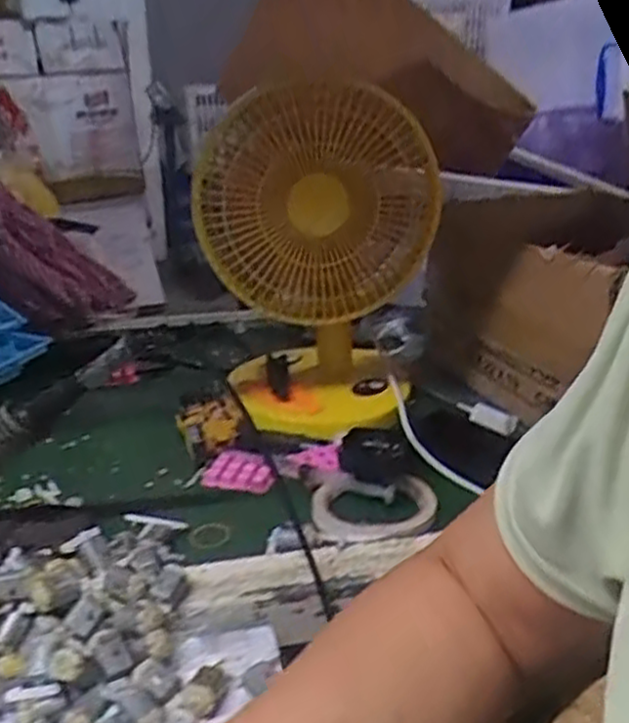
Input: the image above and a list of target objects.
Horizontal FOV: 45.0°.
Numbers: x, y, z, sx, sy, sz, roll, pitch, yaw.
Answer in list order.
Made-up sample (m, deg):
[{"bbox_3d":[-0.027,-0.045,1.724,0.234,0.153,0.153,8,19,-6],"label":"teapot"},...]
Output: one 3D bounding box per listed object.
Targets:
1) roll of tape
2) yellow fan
[{"bbox_3d":[0.047,0.111,0.607,0.096,0.013,0.094,0,23,0],"label":"roll of tape"},{"bbox_3d":[0.000,-0.099,0.739,0.205,0.301,0.144,-2,23,-4],"label":"yellow fan"}]

